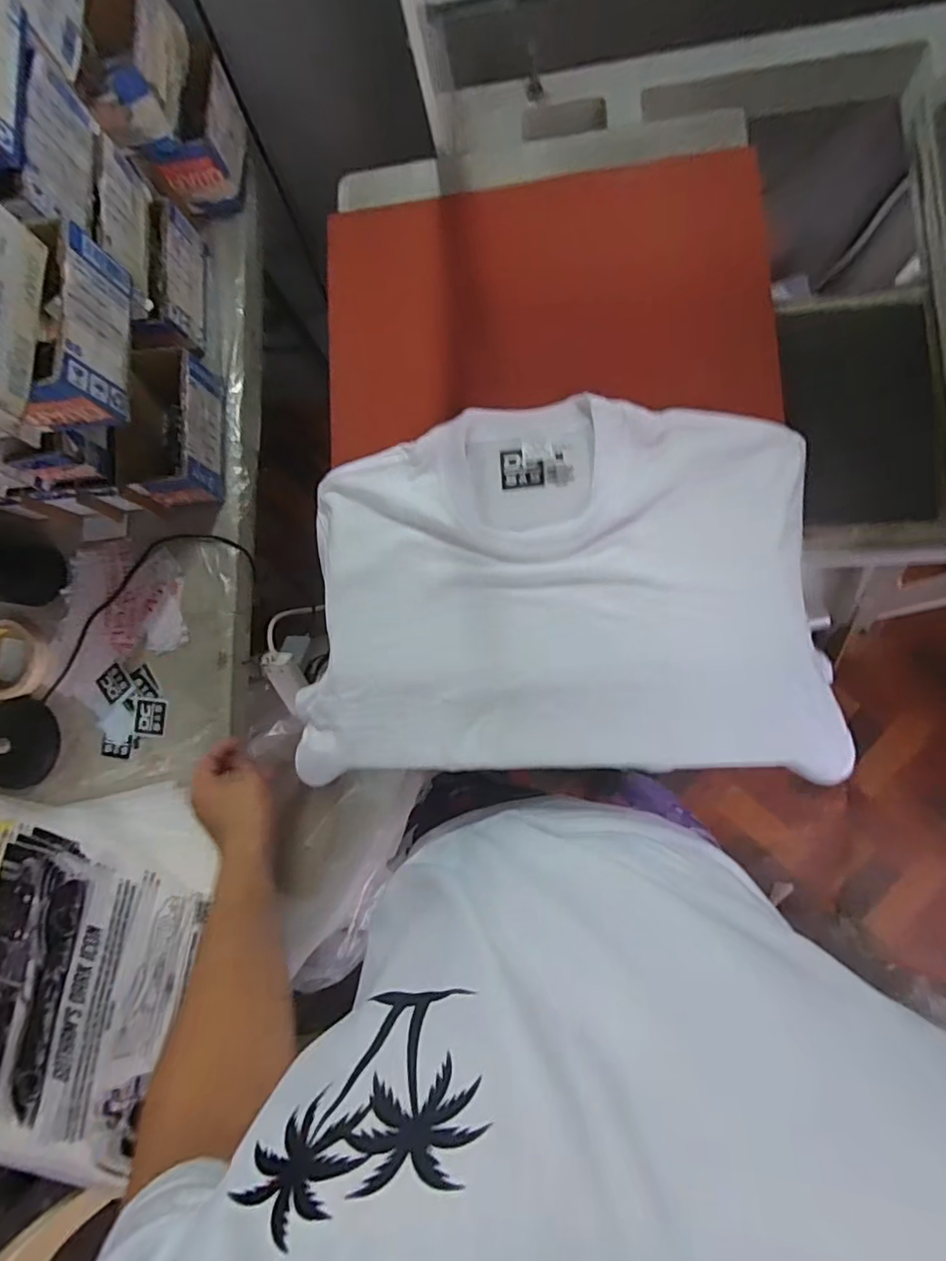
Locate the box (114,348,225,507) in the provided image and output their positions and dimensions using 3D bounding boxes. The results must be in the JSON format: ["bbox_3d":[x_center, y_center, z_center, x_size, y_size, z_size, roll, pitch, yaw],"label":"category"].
[{"bbox_3d":[-0.357,-0.246,0.664,0.098,0.080,0.184,-4,83,7],"label":"box"}]

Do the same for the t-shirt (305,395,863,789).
[{"bbox_3d":[0.066,-0.033,0.482,0.441,0.054,0.304,-2,83,7],"label":"t-shirt"}]

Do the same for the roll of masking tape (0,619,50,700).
[{"bbox_3d":[-0.577,0.037,0.691,0.101,0.016,0.095,-1,83,7],"label":"roll of masking tape"}]

